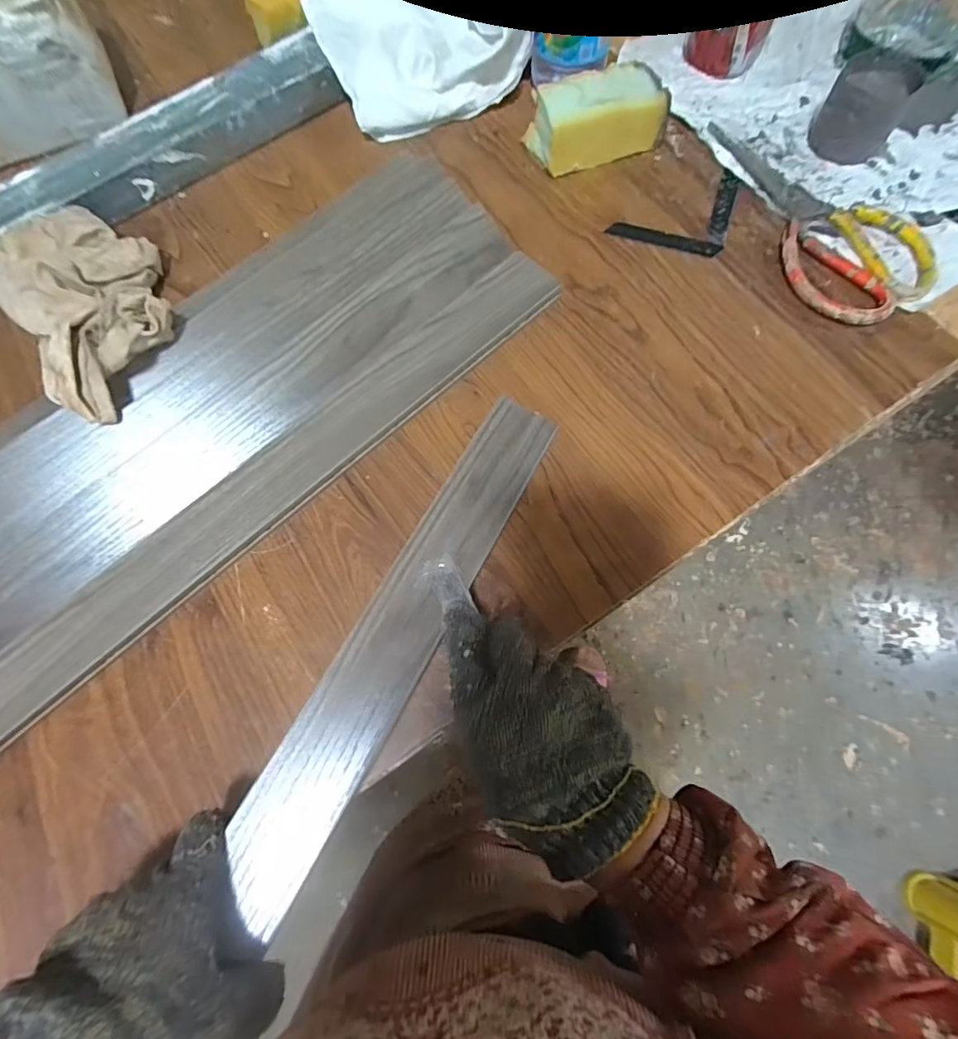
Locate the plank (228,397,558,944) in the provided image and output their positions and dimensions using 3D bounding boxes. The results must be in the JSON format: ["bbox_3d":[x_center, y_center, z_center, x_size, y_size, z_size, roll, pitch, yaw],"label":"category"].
[{"bbox_3d":[-0.043,0.059,0.316,0.048,0.013,0.332,26,70,10],"label":"plank"}]

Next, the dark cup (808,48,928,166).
[{"bbox_3d":[0.344,-0.368,0.448,0.064,0.054,0.062,-1,72,2],"label":"dark cup"}]

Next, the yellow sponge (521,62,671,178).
[{"bbox_3d":[0.106,-0.364,0.458,0.116,0.047,0.063,-20,73,-5],"label":"yellow sponge"}]

